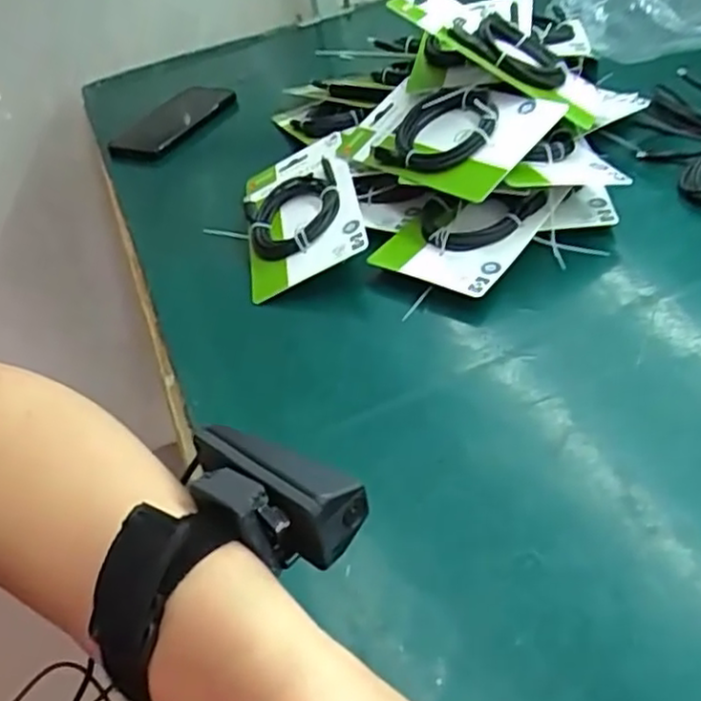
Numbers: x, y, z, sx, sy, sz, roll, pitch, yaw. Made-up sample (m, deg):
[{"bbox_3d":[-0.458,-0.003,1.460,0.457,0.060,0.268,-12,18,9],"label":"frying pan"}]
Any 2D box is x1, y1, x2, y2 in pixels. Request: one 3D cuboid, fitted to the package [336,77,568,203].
[{"bbox_3d":[0.068,-0.174,0.553,0.096,0.025,0.178,-52,48,-5],"label":"package"}]

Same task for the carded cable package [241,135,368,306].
[{"bbox_3d":[-0.043,-0.116,0.581,0.098,0.019,0.171,-24,46,14],"label":"carded cable package"}]

